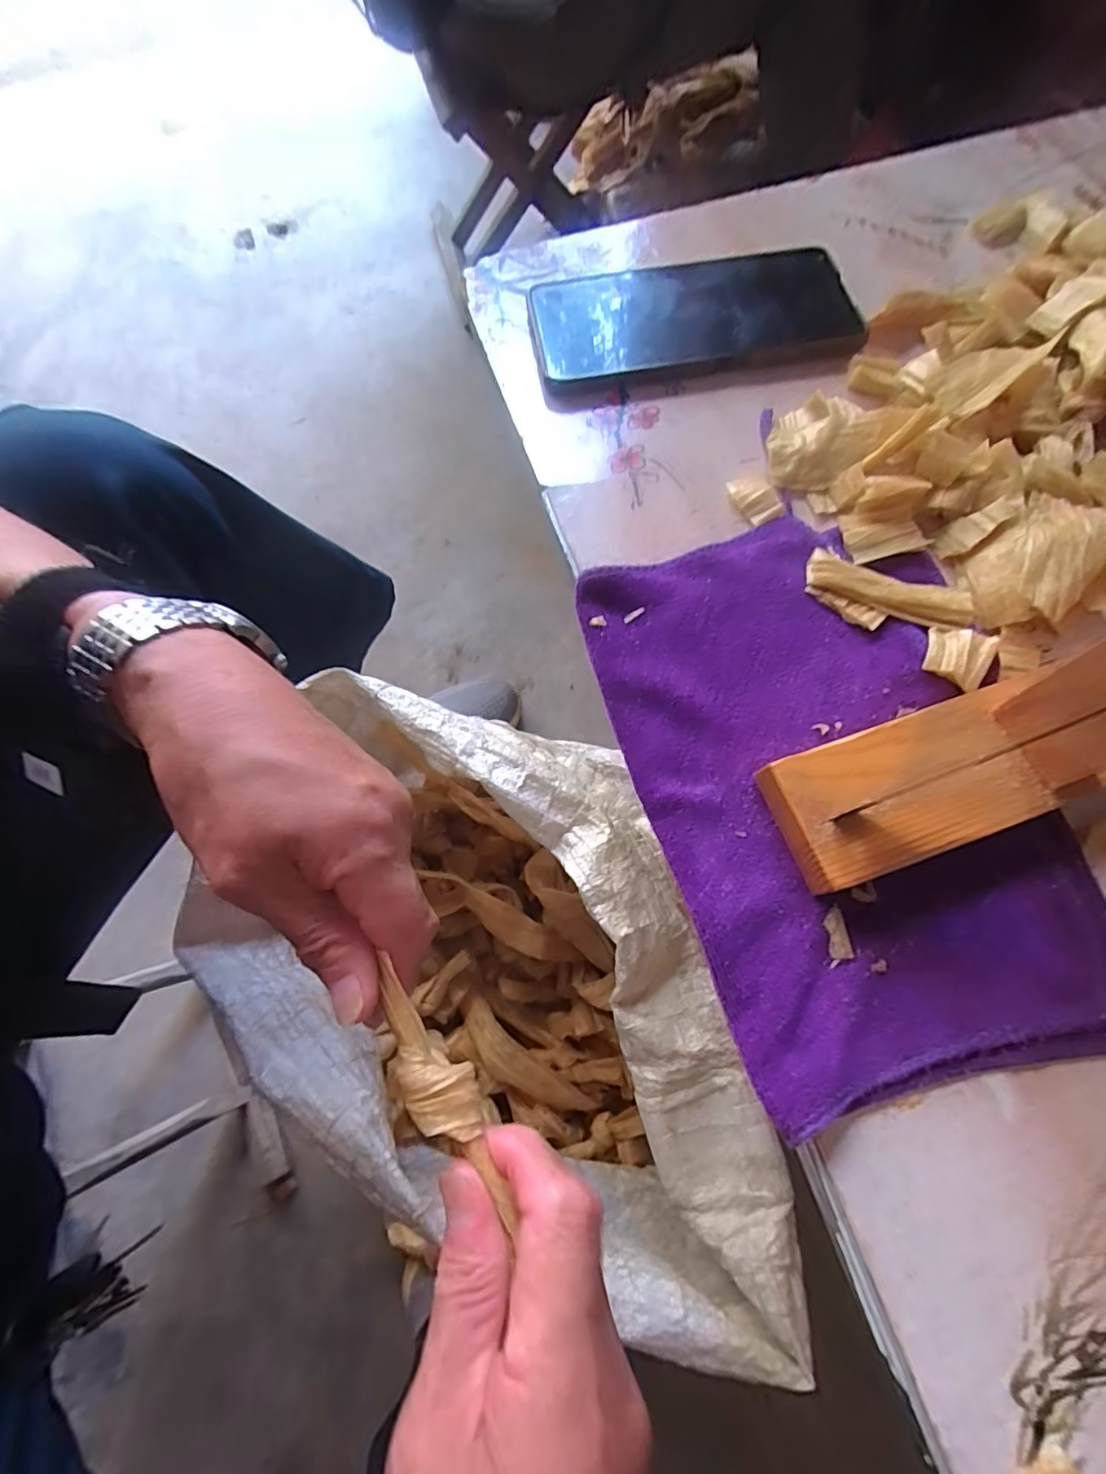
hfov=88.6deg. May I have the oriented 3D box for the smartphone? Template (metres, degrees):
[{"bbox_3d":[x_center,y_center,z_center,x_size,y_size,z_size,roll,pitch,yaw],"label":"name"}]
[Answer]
[{"bbox_3d":[0.074,-0.223,0.300,0.165,0.010,0.075,-8,70,-2],"label":"smartphone"}]

